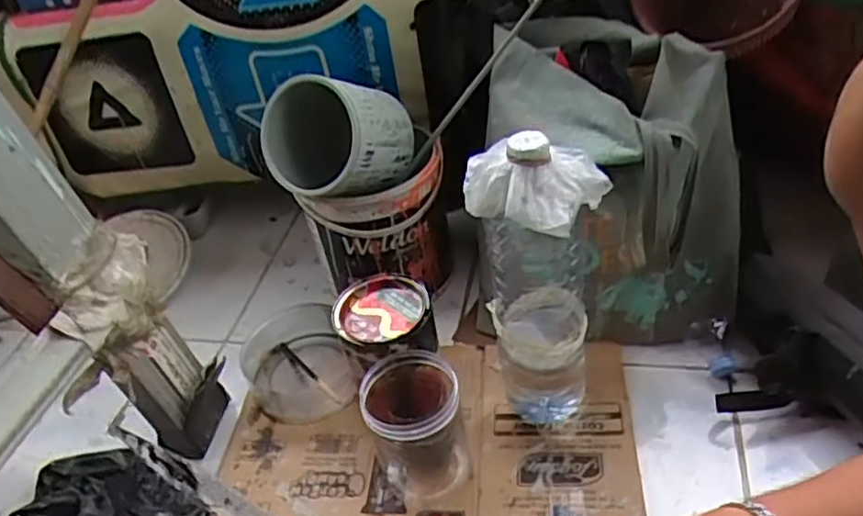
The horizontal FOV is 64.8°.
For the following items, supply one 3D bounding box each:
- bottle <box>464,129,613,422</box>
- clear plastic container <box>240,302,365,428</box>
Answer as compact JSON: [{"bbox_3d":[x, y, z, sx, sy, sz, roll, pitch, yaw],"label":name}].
[{"bbox_3d":[0.101,0.039,0.632,0.092,0.324,0.081,24,50,34],"label":"bottle"},{"bbox_3d":[-0.152,0.123,0.800,0.129,0.053,0.143,-20,40,-12],"label":"clear plastic container"}]

